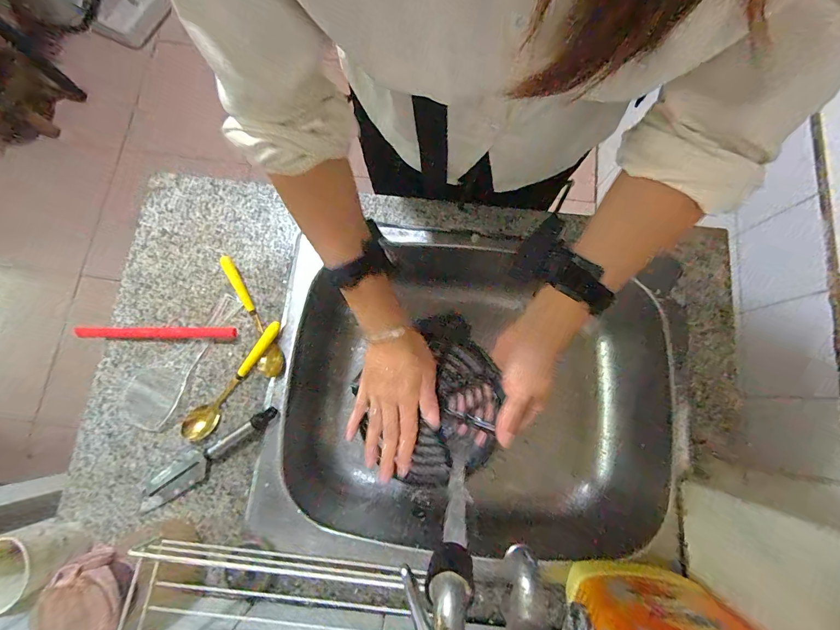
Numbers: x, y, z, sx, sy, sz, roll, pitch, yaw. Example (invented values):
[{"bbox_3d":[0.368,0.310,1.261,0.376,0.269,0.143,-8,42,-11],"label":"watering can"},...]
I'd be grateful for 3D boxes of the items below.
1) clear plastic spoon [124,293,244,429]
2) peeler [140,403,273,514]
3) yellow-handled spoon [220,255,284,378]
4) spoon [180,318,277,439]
[{"bbox_3d":[-0.304,0.062,0.494,0.070,0.012,0.196,41,80,7],"label":"clear plastic spoon"},{"bbox_3d":[-0.261,0.178,0.467,0.186,0.019,0.039,-30,80,-7],"label":"peeler"},{"bbox_3d":[-0.231,-0.003,0.505,0.031,0.020,0.184,-30,80,-7],"label":"yellow-handled spoon"},{"bbox_3d":[-0.242,0.079,0.487,0.034,0.021,0.171,30,79,5],"label":"spoon"}]

